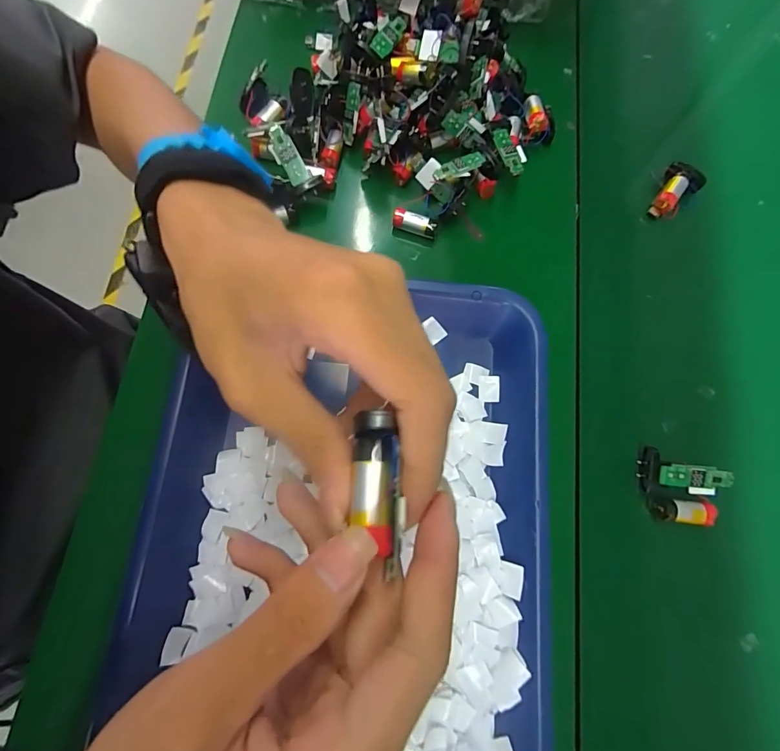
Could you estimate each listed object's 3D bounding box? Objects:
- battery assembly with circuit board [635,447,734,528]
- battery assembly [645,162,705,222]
[{"bbox_3d":[0.207,0.080,0.288,0.055,0.027,0.047,8,75,2],"label":"battery assembly with circuit board"},{"bbox_3d":[0.249,-0.162,0.361,0.031,0.021,0.047,42,78,10],"label":"battery assembly"}]

